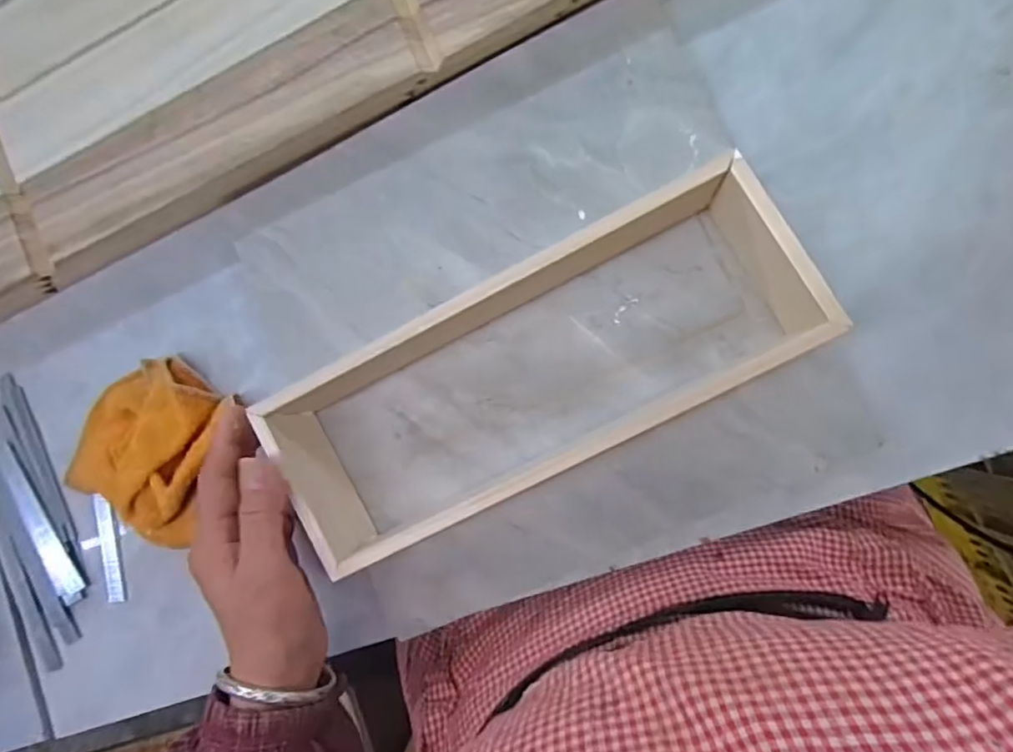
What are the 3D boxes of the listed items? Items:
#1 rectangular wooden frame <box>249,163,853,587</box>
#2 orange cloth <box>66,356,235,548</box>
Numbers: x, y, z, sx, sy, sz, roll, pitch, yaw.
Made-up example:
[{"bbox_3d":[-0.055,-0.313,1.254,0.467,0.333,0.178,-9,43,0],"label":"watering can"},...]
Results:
[{"bbox_3d":[0.015,-0.001,0.305,0.281,0.063,0.105,-28,85,6],"label":"rectangular wooden frame"},{"bbox_3d":[-0.237,0.045,0.366,0.107,0.031,0.111,32,94,8],"label":"orange cloth"}]

